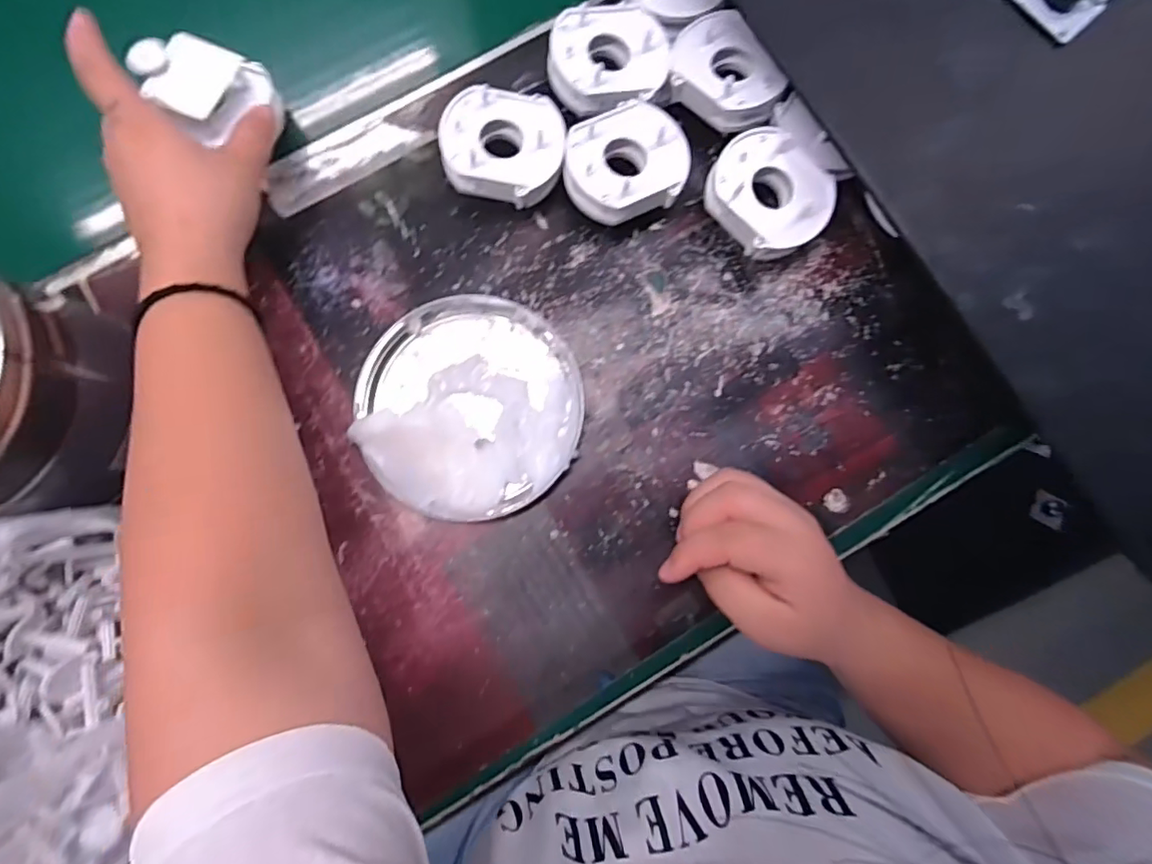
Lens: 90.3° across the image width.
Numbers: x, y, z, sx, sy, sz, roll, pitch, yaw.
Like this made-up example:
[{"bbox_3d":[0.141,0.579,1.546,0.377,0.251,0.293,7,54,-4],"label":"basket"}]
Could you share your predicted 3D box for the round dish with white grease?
[{"bbox_3d":[-0.061,-0.016,0.330,0.127,0.027,0.127,0,82,-2],"label":"round dish with white grease"}]

